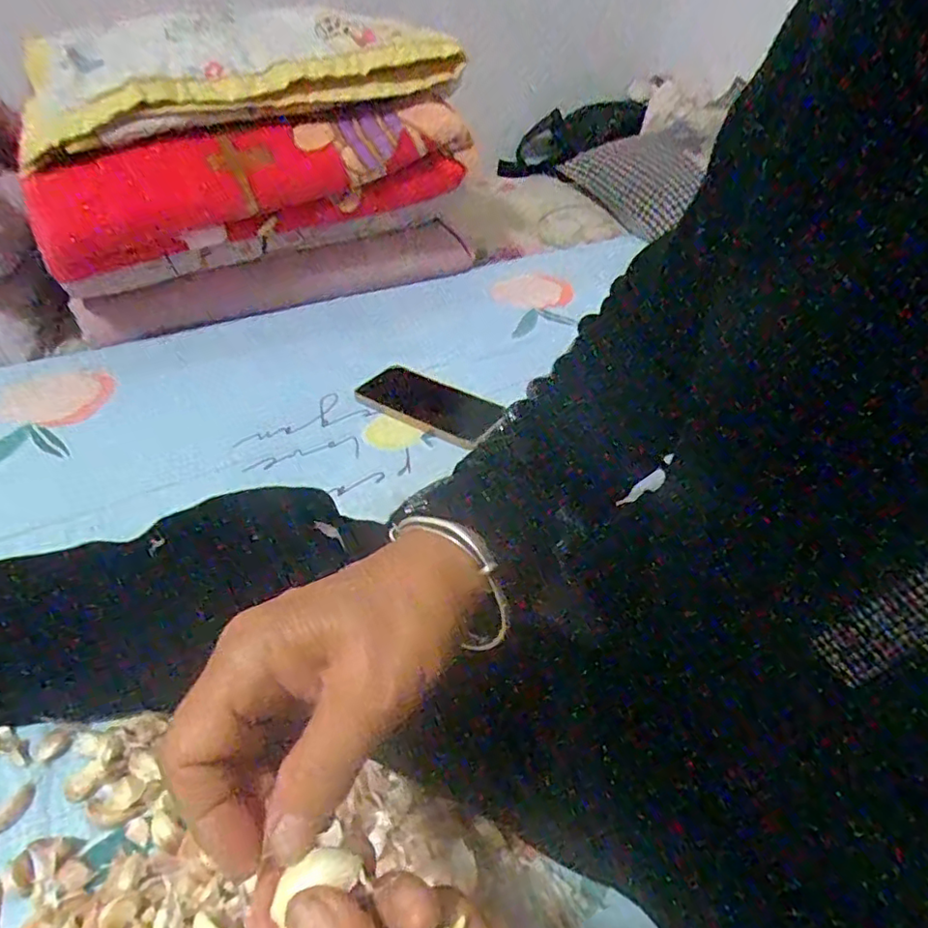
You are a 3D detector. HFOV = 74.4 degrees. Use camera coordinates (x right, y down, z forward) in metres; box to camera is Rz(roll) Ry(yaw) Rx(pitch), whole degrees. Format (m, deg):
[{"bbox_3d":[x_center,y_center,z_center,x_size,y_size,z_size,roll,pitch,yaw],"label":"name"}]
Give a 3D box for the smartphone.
[{"bbox_3d":[-0.040,-0.068,0.674,0.149,0.015,0.072,25,46,25],"label":"smartphone"}]

